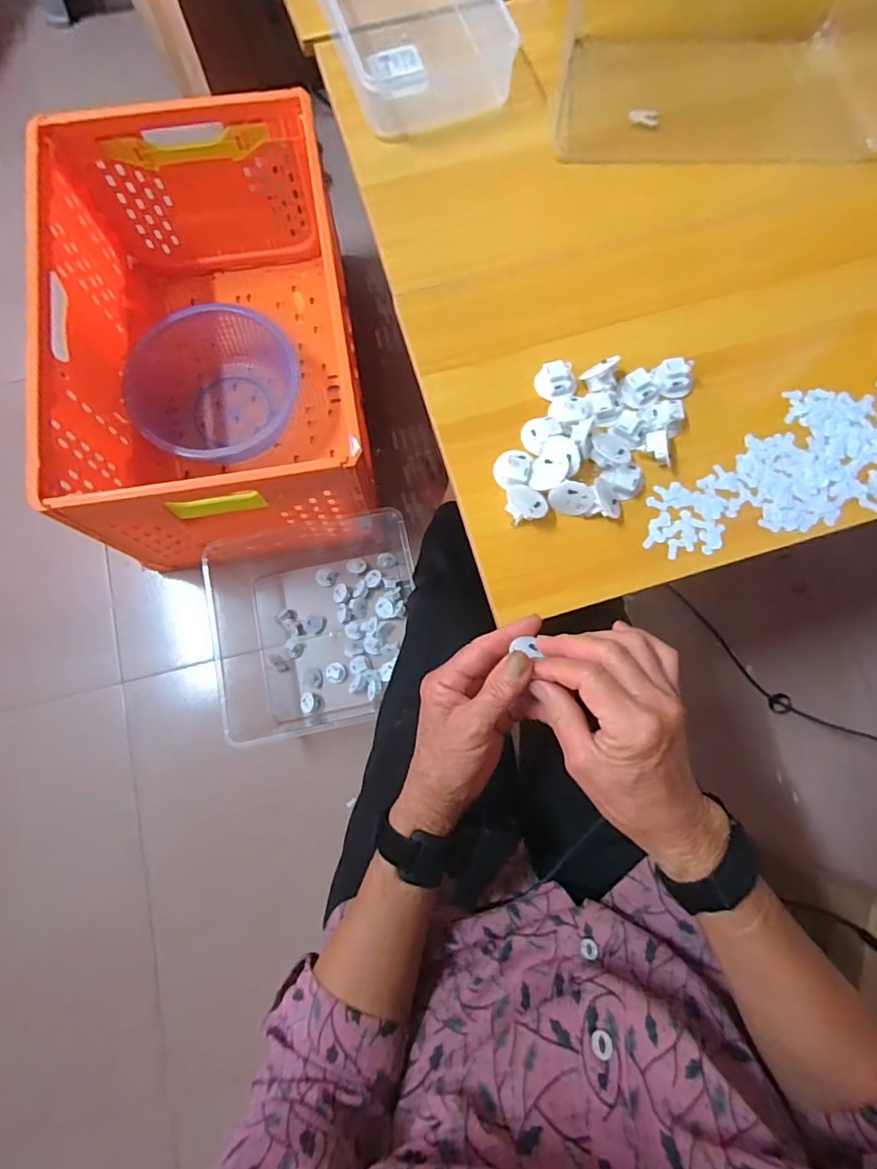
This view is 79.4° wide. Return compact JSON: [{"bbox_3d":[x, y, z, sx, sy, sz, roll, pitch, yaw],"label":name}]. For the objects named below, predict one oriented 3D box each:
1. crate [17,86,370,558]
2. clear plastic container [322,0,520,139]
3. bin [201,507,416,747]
[{"bbox_3d":[-0.341,-0.373,0.842,0.399,0.314,0.617,-9,78,-2],"label":"crate"},{"bbox_3d":[-0.033,-0.556,0.499,0.159,0.057,0.262,-19,79,-4],"label":"clear plastic container"},{"bbox_3d":[-0.195,0.062,0.846,0.326,0.146,0.324,-9,78,-2],"label":"bin"}]

